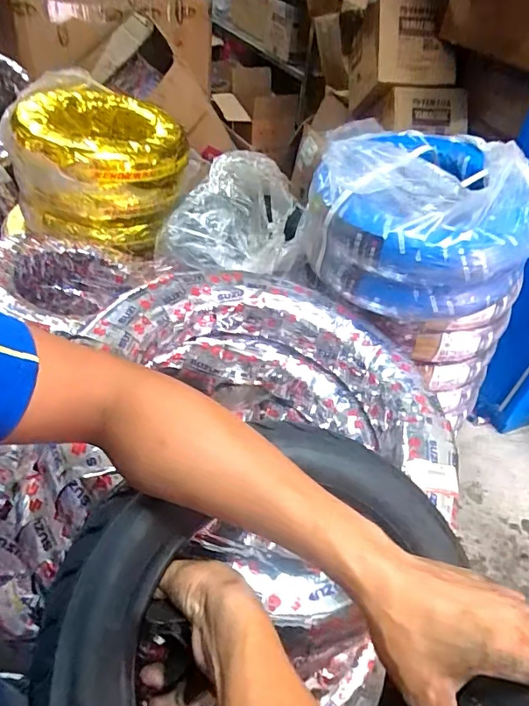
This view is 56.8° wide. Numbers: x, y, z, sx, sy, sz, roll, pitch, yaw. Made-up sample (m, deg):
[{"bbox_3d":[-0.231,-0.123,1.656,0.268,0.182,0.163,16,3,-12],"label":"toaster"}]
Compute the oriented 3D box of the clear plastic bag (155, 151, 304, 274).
[{"bbox_3d":[-0.071,-0.304,1.066,0.297,0.120,0.327,7,45,1],"label":"clear plastic bag"}]

